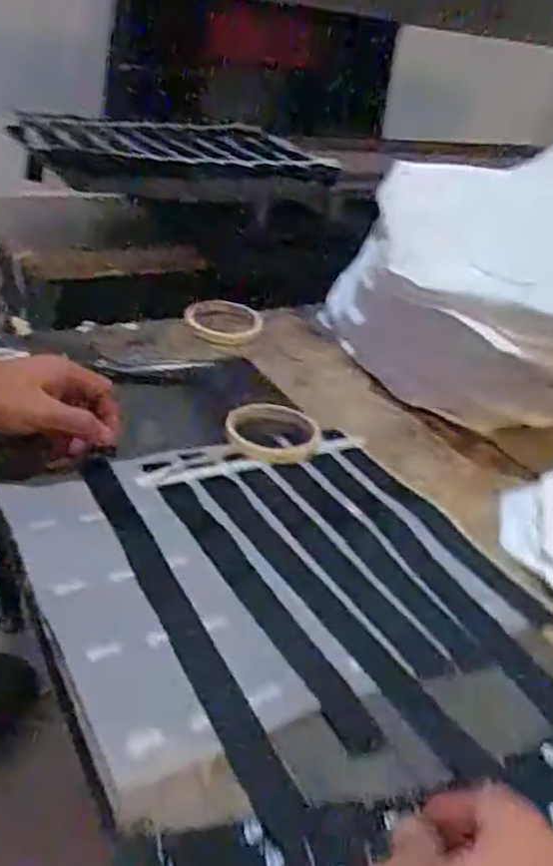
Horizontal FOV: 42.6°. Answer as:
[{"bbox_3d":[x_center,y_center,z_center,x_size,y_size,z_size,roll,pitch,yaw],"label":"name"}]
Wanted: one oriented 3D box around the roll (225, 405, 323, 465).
[{"bbox_3d":[-0.004,0.000,0.654,0.088,0.011,0.084,5,31,-3],"label":"roll"}]

